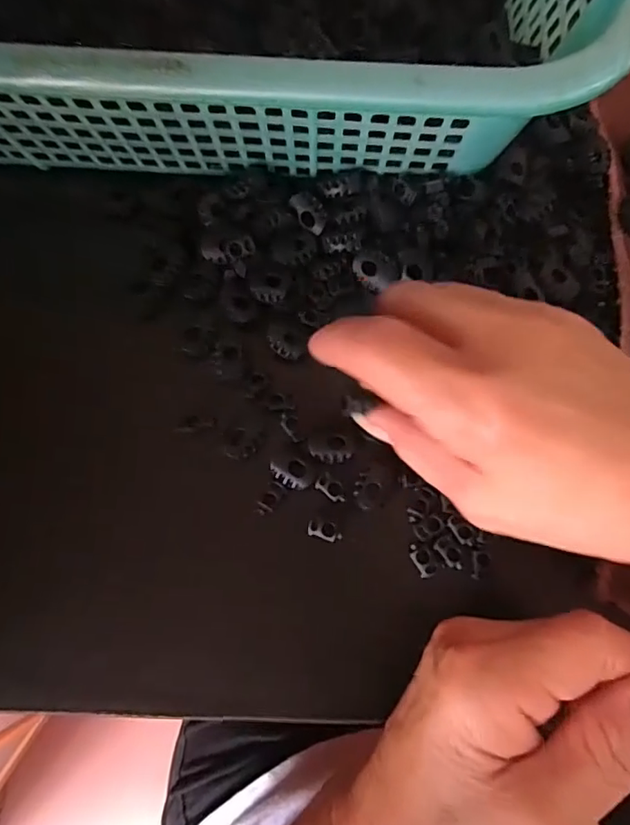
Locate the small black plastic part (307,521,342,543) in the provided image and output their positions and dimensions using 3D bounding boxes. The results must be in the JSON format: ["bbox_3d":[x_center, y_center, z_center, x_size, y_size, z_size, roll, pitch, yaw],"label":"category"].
[{"bbox_3d":[0.004,0.052,0.239,0.015,0.004,0.009,16,78,3],"label":"small black plastic part"}]

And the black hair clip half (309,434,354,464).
[{"bbox_3d":[0.007,0.017,0.244,0.018,0.004,0.013,-10,78,-2],"label":"black hair clip half"}]

